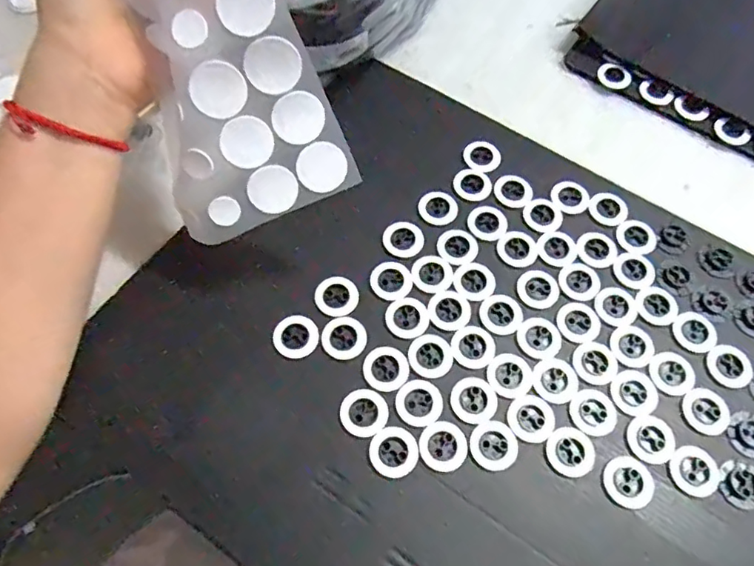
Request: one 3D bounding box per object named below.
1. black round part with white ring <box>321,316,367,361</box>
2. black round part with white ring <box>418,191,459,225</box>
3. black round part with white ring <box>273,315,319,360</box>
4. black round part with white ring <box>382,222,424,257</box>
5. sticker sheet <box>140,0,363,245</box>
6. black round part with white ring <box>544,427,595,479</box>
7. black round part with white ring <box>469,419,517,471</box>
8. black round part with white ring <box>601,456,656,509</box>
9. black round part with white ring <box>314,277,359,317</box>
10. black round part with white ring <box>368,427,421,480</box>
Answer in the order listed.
[{"bbox_3d":[-0.022,0.035,0.356,0.028,0.004,0.028,1,63,-2],"label":"black round part with white ring"},{"bbox_3d":[0.046,-0.056,0.408,0.028,0.004,0.029,1,63,-2],"label":"black round part with white ring"},{"bbox_3d":[-0.053,0.034,0.355,0.028,0.004,0.027,1,63,-2],"label":"black round part with white ring"},{"bbox_3d":[0.019,-0.032,0.390,0.029,0.004,0.026,-10,64,-7],"label":"black round part with white ring"},{"bbox_3d":[-0.077,-0.145,0.291,0.100,0.239,0.066,-9,20,-7],"label":"sticker sheet"},{"bbox_3d":[0.117,0.101,0.327,0.029,0.004,0.028,1,63,-2],"label":"black round part with white ring"},{"bbox_3d":[0.071,0.097,0.328,0.028,0.004,0.028,1,63,-2],"label":"black round part with white ring"},{"bbox_3d":[0.149,0.117,0.320,0.029,0.004,0.028,1,63,-2],"label":"black round part with white ring"},{"bbox_3d":[-0.027,0.009,0.369,0.028,0.004,0.028,-37,70,-19],"label":"black round part with white ring"},{"bbox_3d":[0.010,0.102,0.327,0.028,0.006,0.028,1,63,-2],"label":"black round part with white ring"}]

